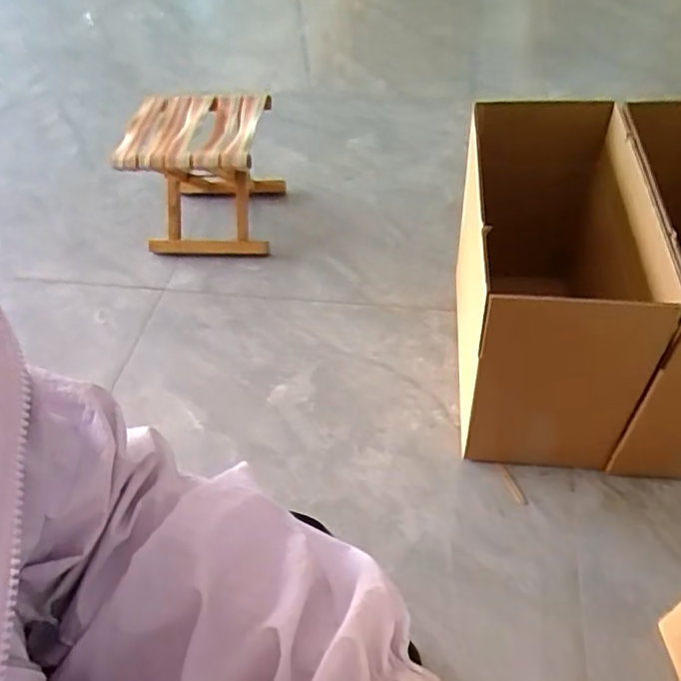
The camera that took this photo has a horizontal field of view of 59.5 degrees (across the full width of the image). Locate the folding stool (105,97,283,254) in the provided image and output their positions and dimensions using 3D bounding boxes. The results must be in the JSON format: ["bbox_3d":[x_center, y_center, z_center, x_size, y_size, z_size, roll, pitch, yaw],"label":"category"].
[{"bbox_3d":[-0.293,-0.352,1.274,0.282,0.284,0.250,1,50,7],"label":"folding stool"}]

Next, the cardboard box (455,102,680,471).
[{"bbox_3d":[0.310,-0.099,0.929,0.240,0.367,0.469,5,51,10],"label":"cardboard box"}]

